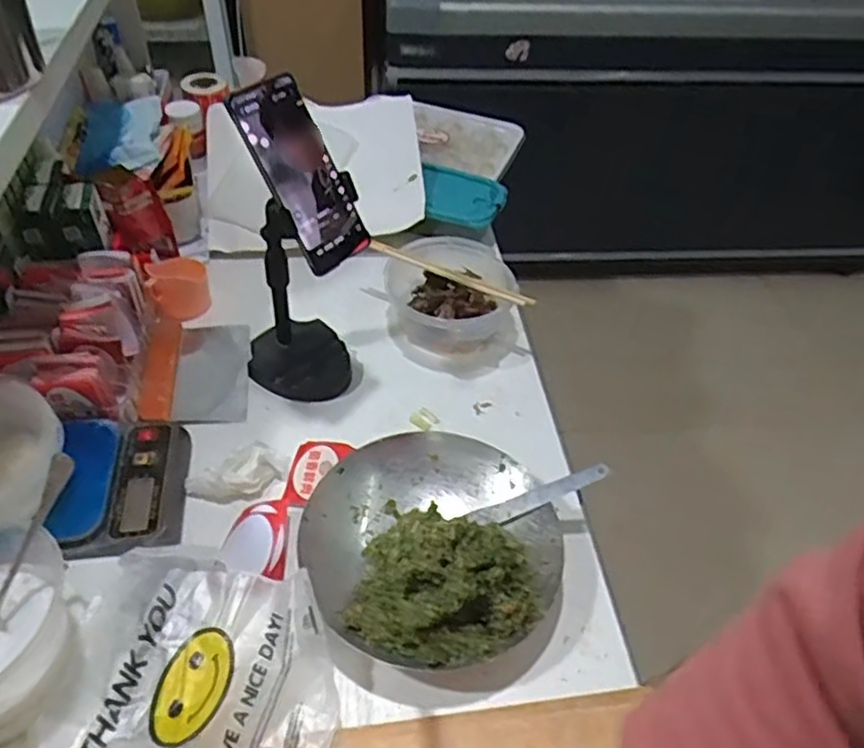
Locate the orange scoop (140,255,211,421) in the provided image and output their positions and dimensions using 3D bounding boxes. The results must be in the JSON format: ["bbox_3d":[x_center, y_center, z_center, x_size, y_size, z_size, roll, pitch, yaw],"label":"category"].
[{"bbox_3d":[-0.292,-0.051,0.770,0.064,0.066,0.237,-3,46,-7],"label":"orange scoop"}]

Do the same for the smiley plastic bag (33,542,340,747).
[{"bbox_3d":[-0.170,0.232,0.521,0.196,0.040,0.199,8,45,4],"label":"smiley plastic bag"}]

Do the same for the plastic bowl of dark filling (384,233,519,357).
[{"bbox_3d":[0.019,-0.087,0.809,0.146,0.079,0.147,2,46,-2],"label":"plastic bowl of dark filling"}]

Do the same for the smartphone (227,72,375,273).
[{"bbox_3d":[-0.110,-0.173,0.594,0.077,0.161,0.012,-38,22,-34],"label":"smartphone"}]

